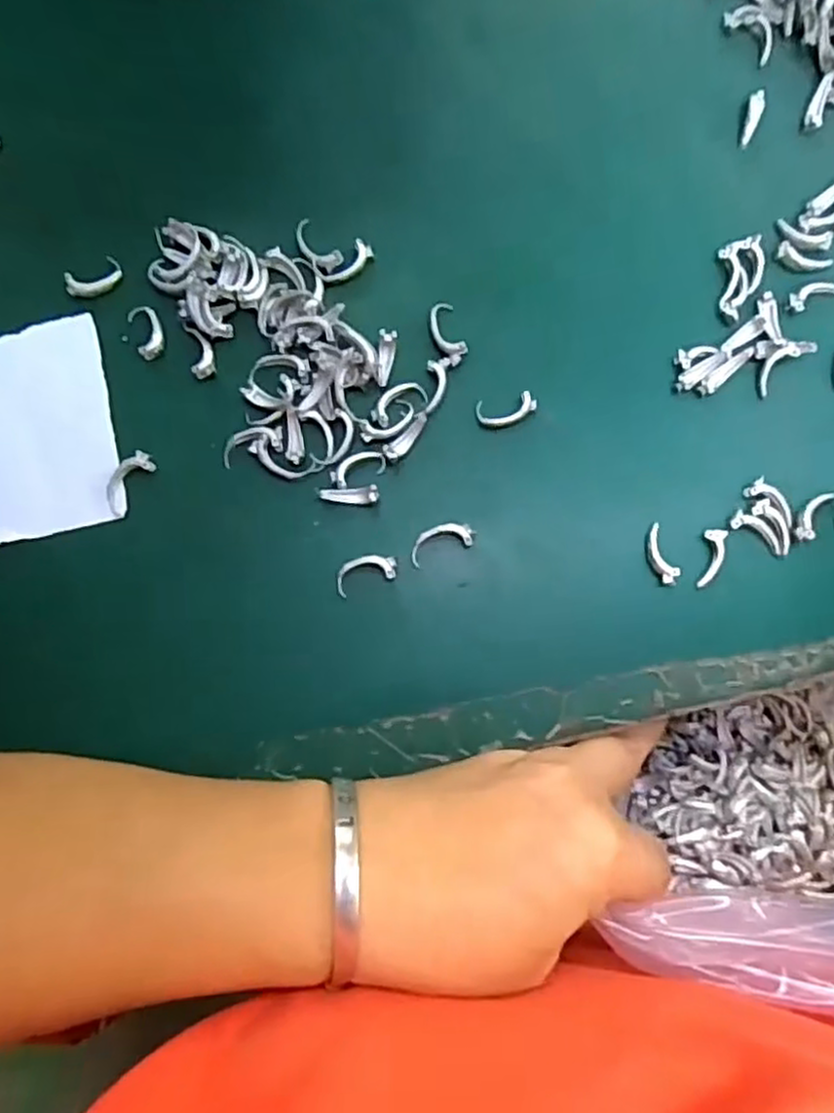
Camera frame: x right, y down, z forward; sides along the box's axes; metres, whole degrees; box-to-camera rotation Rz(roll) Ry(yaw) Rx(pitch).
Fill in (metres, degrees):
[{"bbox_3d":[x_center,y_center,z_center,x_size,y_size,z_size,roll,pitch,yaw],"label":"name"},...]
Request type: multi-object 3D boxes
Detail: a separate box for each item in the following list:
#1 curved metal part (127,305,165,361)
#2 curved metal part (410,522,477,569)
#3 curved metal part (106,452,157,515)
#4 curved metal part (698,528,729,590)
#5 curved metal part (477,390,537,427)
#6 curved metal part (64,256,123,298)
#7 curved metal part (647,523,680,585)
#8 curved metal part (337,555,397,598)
[{"bbox_3d":[-0.097,-0.081,0.257,0.010,0.004,0.021,-20,83,0],"label":"curved metal part"},{"bbox_3d":[0.009,-0.005,0.248,0.024,0.004,0.011,-22,83,-1],"label":"curved metal part"},{"bbox_3d":[-0.103,-0.027,0.252,0.011,0.005,0.023,39,86,6],"label":"curved metal part"},{"bbox_3d":[0.102,0.001,0.245,0.008,0.004,0.020,8,87,1],"label":"curved metal part"},{"bbox_3d":[0.032,-0.052,0.253,0.021,0.004,0.011,-11,83,1],"label":"curved metal part"},{"bbox_3d":[-0.117,-0.101,0.258,0.020,0.004,0.010,-27,83,-1],"label":"curved metal part"},{"bbox_3d":[0.084,-0.001,0.245,0.007,0.004,0.020,-21,87,0],"label":"curved metal part"},{"bbox_3d":[-0.018,0.005,0.247,0.022,0.005,0.011,-21,83,0],"label":"curved metal part"}]

